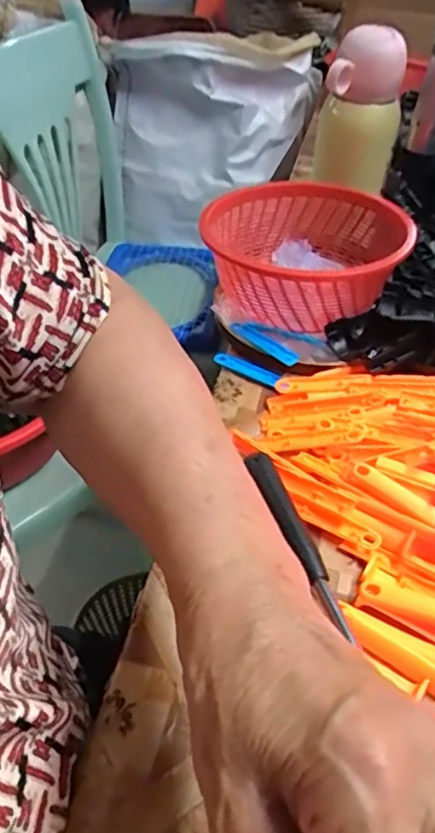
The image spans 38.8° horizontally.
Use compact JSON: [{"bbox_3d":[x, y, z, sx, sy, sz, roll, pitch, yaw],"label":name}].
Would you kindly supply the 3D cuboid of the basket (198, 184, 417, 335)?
[{"bbox_3d":[0.080,-0.145,0.558,0.169,0.076,0.173,1,46,-1],"label":"basket"}]

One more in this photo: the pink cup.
[{"bbox_3d":[0.136,-0.320,0.566,0.065,0.054,0.058,8,46,5],"label":"pink cup"}]

